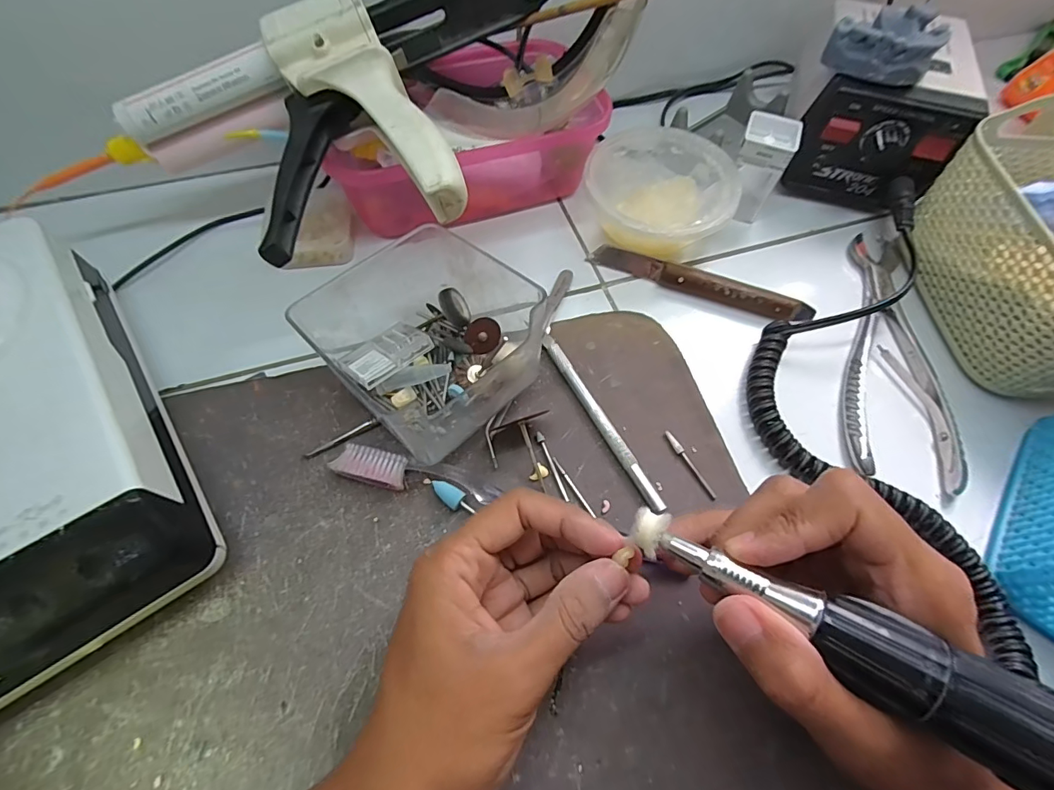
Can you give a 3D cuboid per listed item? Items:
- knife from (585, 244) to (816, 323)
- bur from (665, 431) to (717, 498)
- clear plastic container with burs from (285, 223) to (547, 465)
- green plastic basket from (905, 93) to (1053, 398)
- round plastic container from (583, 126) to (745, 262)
[{"bbox_3d":[0.116,-0.075,0.318,0.148,0.014,0.016,20,64,8],"label":"knife"},{"bbox_3d":[0.091,0.038,0.263,0.004,0.004,0.044,-25,67,-14],"label":"bur"},{"bbox_3d":[-0.047,-0.036,0.266,0.102,0.054,0.119,40,68,16],"label":"clear plastic container with burs"},{"bbox_3d":[0.325,-0.088,0.292,0.124,0.080,0.182,-4,64,-4],"label":"green plastic basket"},{"bbox_3d":[0.086,-0.141,0.336,0.112,0.041,0.112,1,63,-2],"label":"round plastic container"}]

